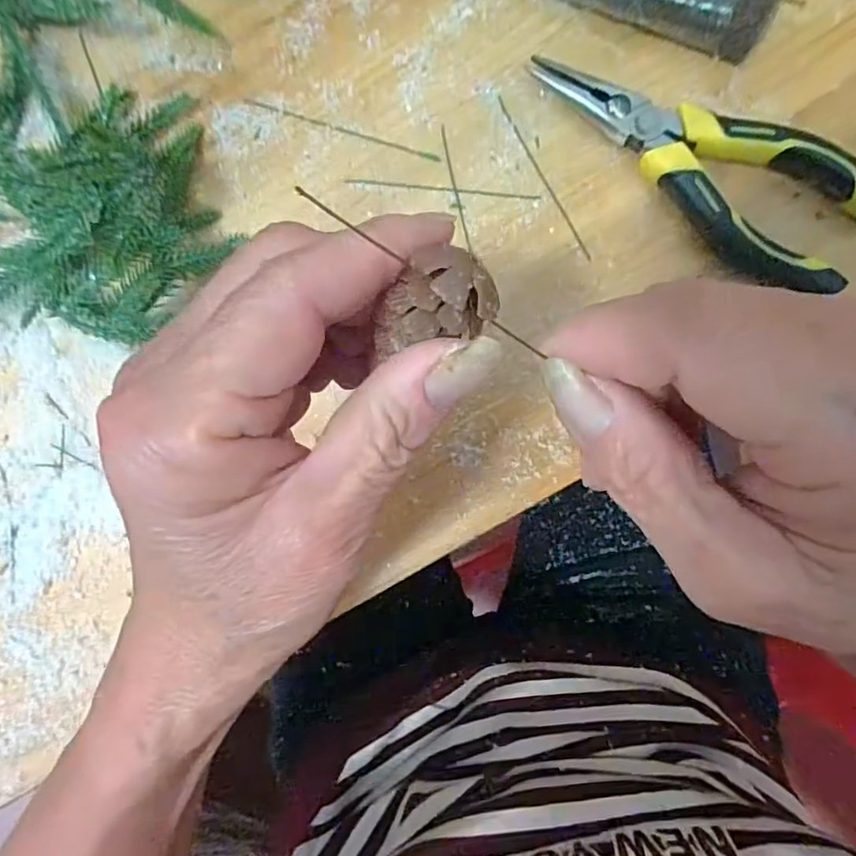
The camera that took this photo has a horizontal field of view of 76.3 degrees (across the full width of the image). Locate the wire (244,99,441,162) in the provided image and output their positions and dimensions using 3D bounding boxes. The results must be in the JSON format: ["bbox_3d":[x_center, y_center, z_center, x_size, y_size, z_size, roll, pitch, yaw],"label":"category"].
[{"bbox_3d":[-0.042,-0.143,0.259,0.100,0.004,0.004,20,89,5],"label":"wire"}]

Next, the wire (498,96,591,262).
[{"bbox_3d":[0.053,-0.115,0.250,0.004,0.004,0.087,-27,86,3],"label":"wire"}]

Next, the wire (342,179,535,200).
[{"bbox_3d":[0.006,-0.112,0.253,0.090,0.004,0.004,7,88,5],"label":"wire"}]

